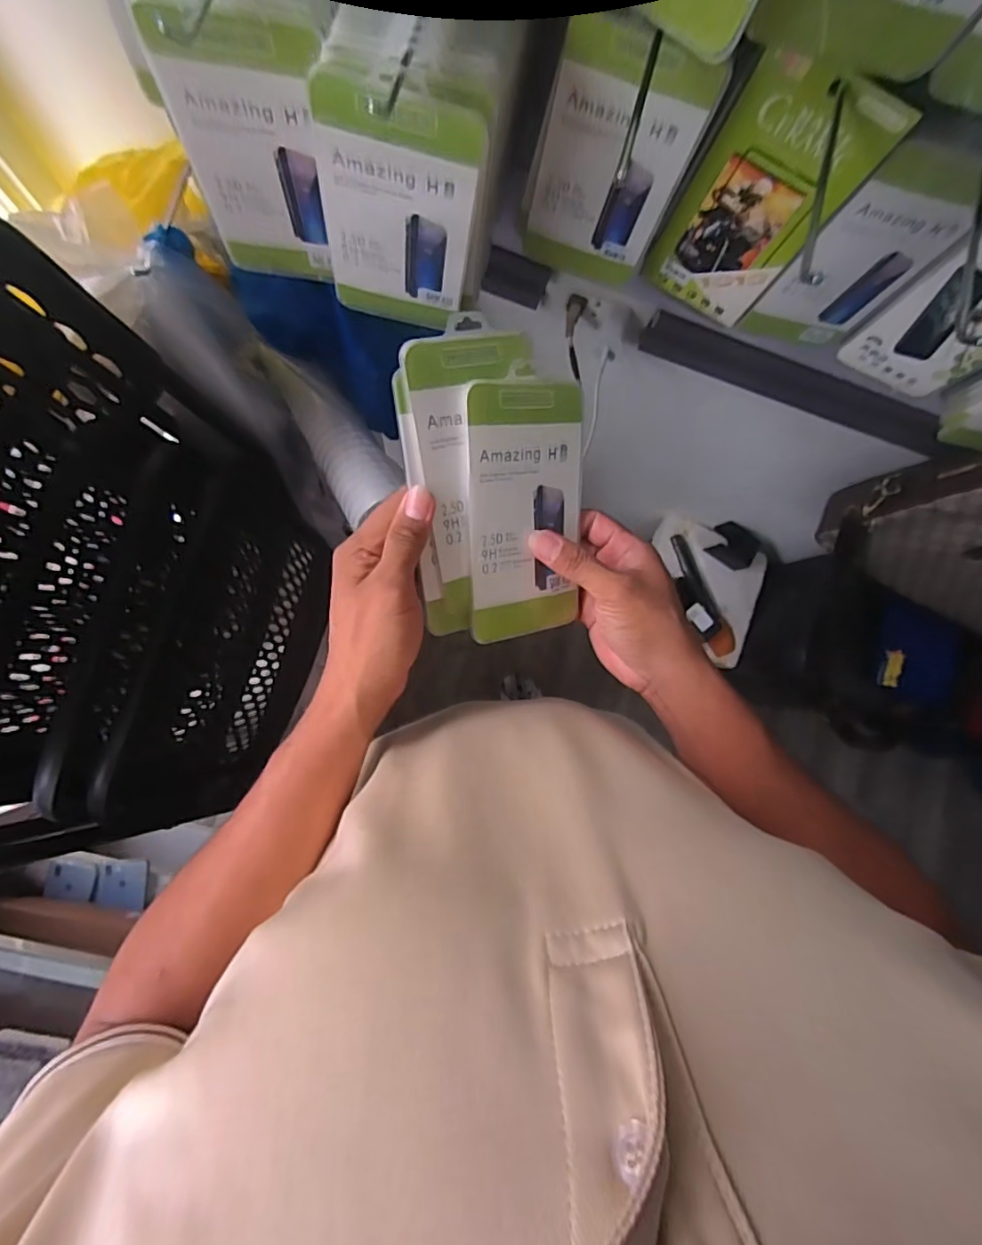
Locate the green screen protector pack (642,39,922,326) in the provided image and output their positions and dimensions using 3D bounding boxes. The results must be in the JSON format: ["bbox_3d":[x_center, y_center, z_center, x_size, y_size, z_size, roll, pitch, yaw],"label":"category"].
[{"bbox_3d":[0.171,-0.271,0.369,0.085,0.168,0.008,24,82,-5],"label":"green screen protector pack"}]

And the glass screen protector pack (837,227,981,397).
[{"bbox_3d":[0.335,-0.217,0.397,0.091,0.155,0.010,26,82,-5],"label":"glass screen protector pack"}]

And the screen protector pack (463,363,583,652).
[{"bbox_3d":[0.025,-0.072,0.377,0.085,0.005,0.170,-12,113,-27],"label":"screen protector pack"}]

